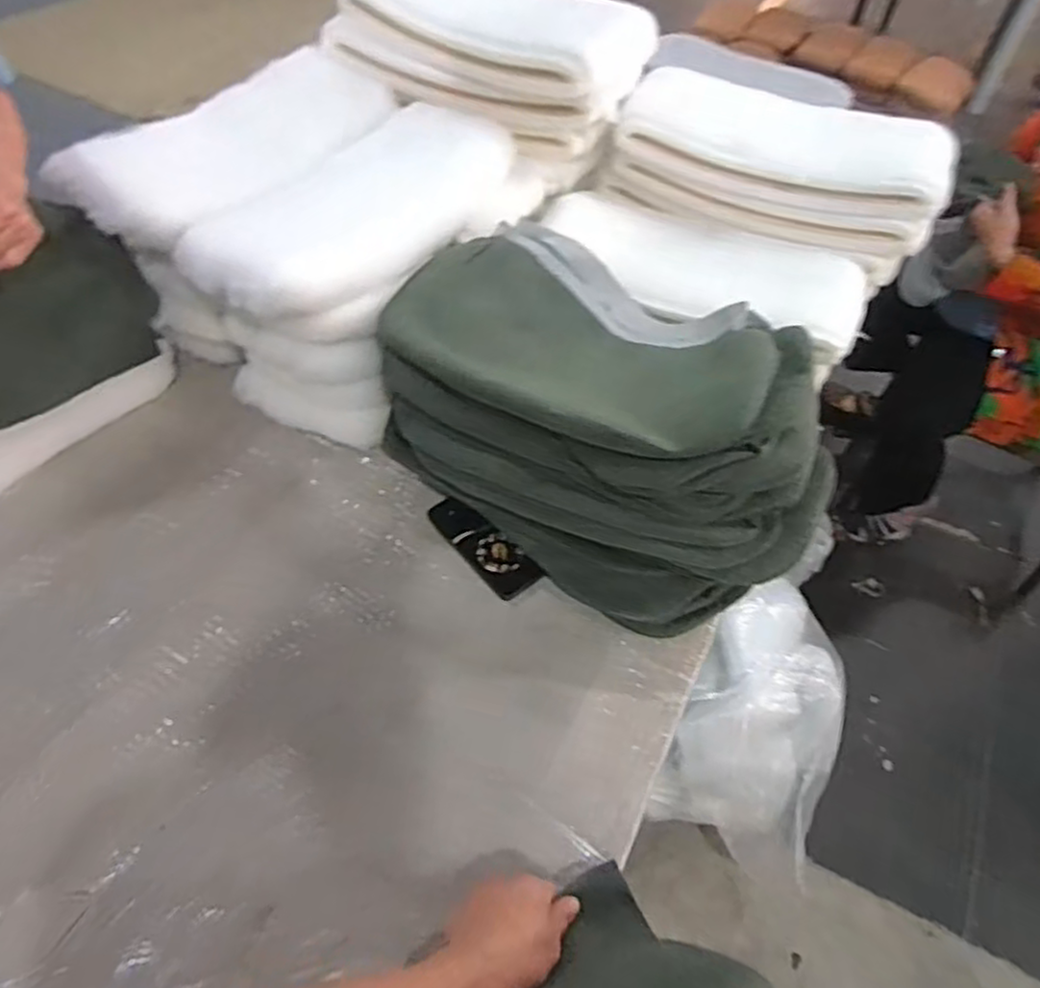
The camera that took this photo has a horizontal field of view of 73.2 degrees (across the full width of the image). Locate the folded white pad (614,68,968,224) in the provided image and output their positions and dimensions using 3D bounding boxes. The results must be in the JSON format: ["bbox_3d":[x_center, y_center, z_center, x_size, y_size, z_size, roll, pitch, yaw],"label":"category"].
[{"bbox_3d":[0.390,-0.517,1.040,0.464,0.078,0.175,19,55,10],"label":"folded white pad"}]

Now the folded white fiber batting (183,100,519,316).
[{"bbox_3d":[-0.191,-0.376,0.904,0.222,0.053,0.467,31,57,18],"label":"folded white fiber batting"}]

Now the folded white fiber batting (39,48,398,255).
[{"bbox_3d":[-0.378,-0.480,0.957,0.201,0.059,0.466,28,57,16],"label":"folded white fiber batting"}]

